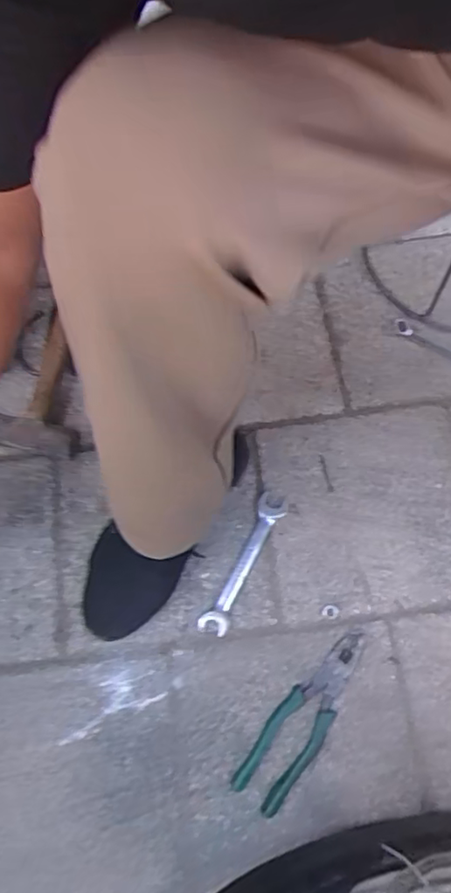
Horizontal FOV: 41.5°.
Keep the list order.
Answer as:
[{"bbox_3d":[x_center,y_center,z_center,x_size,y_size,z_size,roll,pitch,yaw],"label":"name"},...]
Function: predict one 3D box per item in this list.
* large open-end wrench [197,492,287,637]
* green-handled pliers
[{"bbox_3d":[0.022,0.137,0.705,0.033,0.013,0.176,25,72,10],"label":"large open-end wrench"},{"bbox_3d":[0.088,0.292,0.644,0.059,0.012,0.200,37,75,13],"label":"green-handled pliers"}]

